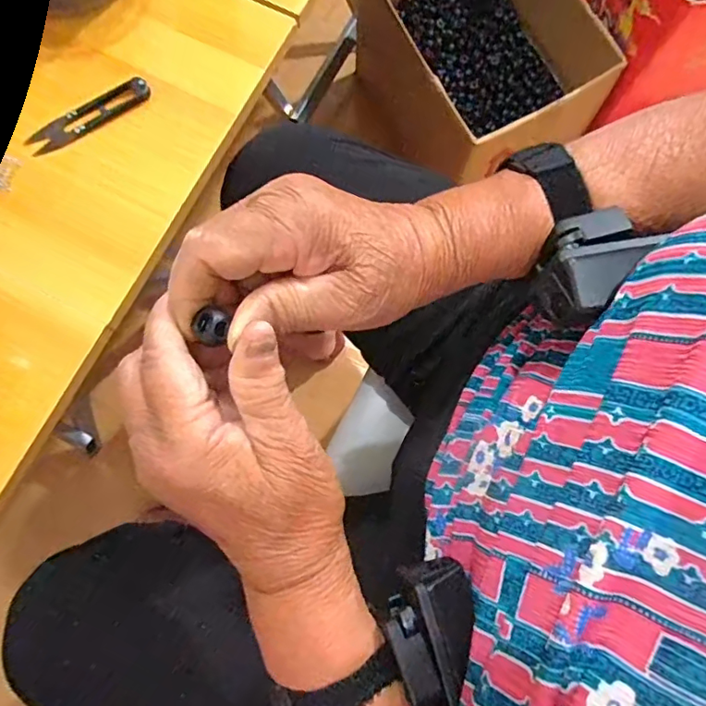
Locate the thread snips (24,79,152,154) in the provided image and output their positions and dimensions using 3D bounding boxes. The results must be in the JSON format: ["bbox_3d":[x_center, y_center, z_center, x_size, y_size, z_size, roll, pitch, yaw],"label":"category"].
[{"bbox_3d":[-0.208,-0.187,0.415,0.101,0.011,0.026,-30,76,-7],"label":"thread snips"}]

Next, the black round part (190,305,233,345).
[{"bbox_3d":[-0.060,-0.012,0.227,0.014,0.007,0.016,16,75,5],"label":"black round part"}]

